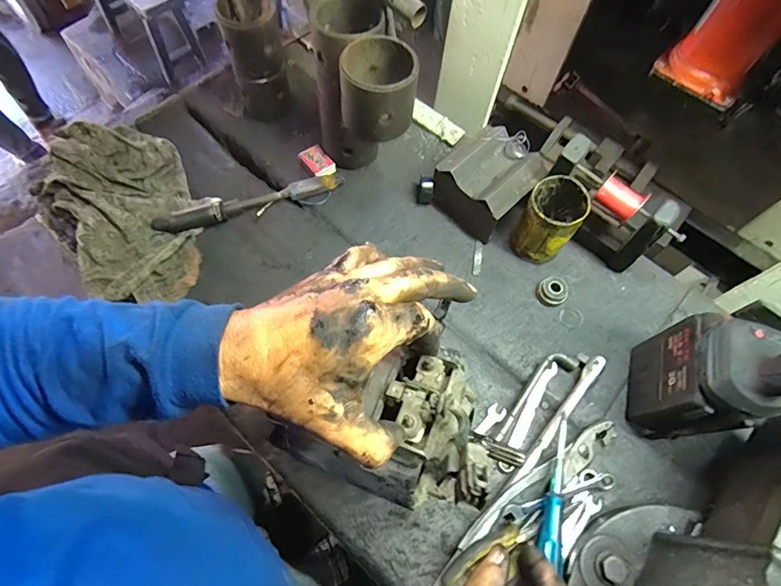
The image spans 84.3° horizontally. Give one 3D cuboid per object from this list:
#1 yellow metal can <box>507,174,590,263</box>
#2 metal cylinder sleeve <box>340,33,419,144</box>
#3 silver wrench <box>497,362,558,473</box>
[{"bbox_3d":[0.221,-0.098,0.608,0.072,0.119,0.078,1,65,-2],"label":"yellow metal can"},{"bbox_3d":[-0.015,-0.247,0.517,0.084,0.079,0.096,0,65,-3],"label":"metal cylinder sleeve"},{"bbox_3d":[0.177,0.157,0.552,0.020,0.014,0.157,31,68,11],"label":"silver wrench"}]

